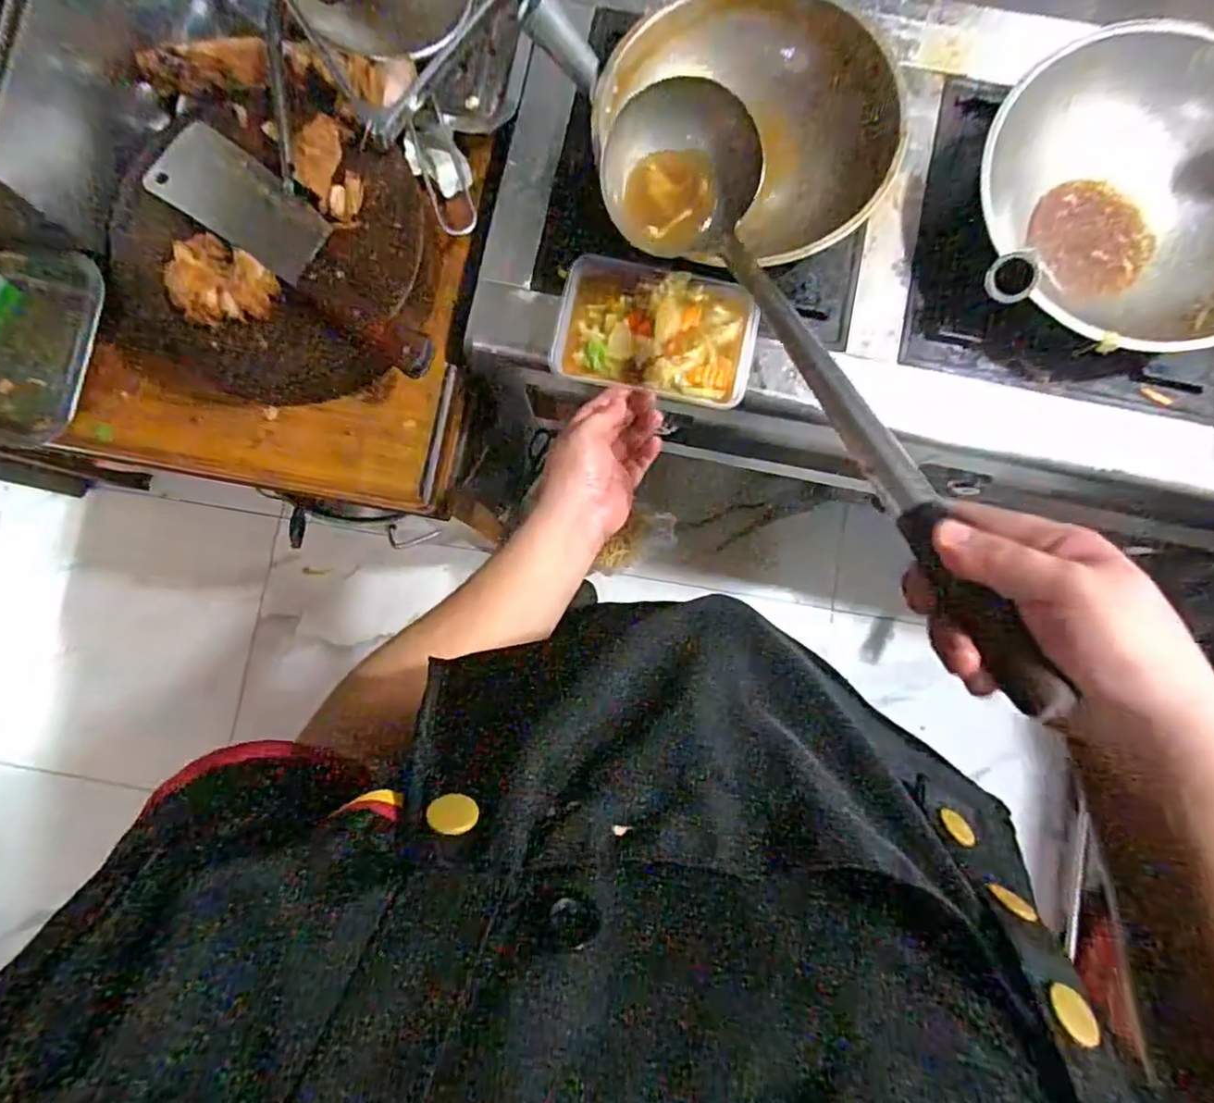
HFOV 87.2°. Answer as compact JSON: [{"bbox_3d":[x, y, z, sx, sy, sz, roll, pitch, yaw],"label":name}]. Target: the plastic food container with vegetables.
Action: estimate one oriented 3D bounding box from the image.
[{"bbox_3d":[0.043,-0.194,0.574,0.172,0.047,0.113,12,84,1],"label":"plastic food container with vegetables"}]

